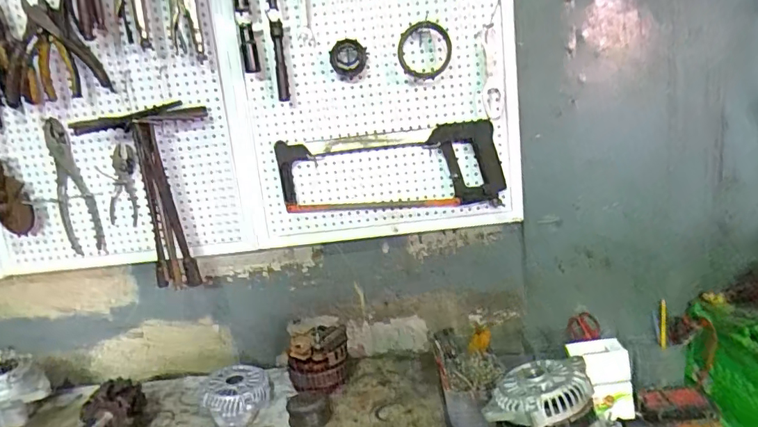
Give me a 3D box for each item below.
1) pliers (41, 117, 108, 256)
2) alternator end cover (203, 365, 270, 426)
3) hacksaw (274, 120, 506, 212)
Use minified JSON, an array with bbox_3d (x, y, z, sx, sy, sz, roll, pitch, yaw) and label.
[{"bbox_3d":[-0.567,-0.046,0.907,0.074,0.253,0.014,-6,12,1],"label":"pliers"},{"bbox_3d":[-0.247,0.315,0.851,0.116,0.042,0.158,-9,12,-12],"label":"alternator end cover"},{"bbox_3d":[0.019,-0.075,0.888,0.400,0.144,0.034,-6,12,4],"label":"hacksaw"}]

